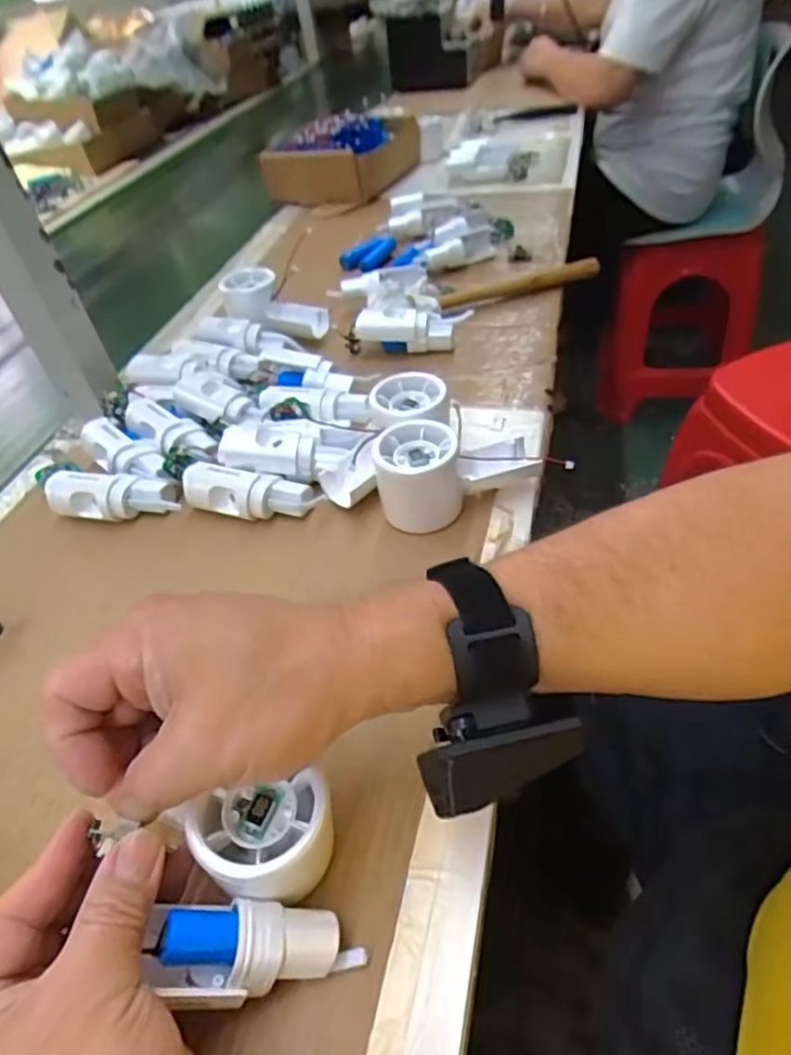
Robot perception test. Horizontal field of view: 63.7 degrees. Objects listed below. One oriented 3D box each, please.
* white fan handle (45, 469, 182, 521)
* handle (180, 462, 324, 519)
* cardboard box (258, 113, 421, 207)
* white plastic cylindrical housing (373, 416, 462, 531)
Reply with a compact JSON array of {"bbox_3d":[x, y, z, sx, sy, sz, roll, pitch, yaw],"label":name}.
[{"bbox_3d":[-0.213,-0.023,0.482,0.105,0.030,0.032,-2,45,5],"label":"white fan handle"},{"bbox_3d":[-0.107,-0.023,0.469,0.105,0.035,0.029,2,46,9],"label":"handle"},{"bbox_3d":[-0.081,-0.595,1.023,0.186,0.089,0.220,13,48,19],"label":"cardboard box"},{"bbox_3d":[0.016,-0.034,0.443,0.056,0.059,0.053,-4,45,4],"label":"white plastic cylindrical housing"}]

